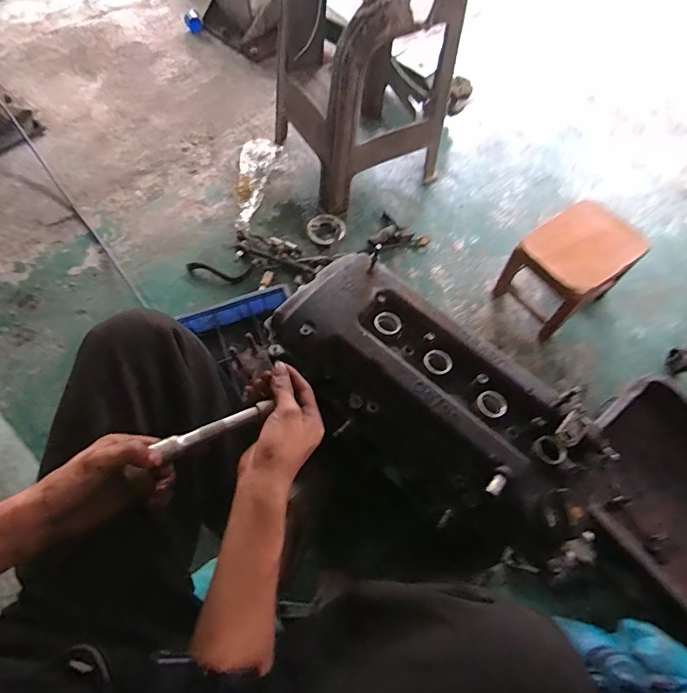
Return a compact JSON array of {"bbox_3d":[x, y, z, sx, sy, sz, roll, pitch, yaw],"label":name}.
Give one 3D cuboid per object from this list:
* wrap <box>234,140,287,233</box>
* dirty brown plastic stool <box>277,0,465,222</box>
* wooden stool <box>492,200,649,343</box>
[{"bbox_3d":[-0.346,-0.597,1.521,0.171,0.045,0.435,17,66,5],"label":"wrap"},{"bbox_3d":[0.053,-0.814,1.316,0.419,0.608,0.430,-29,70,-15],"label":"dirty brown plastic stool"},{"bbox_3d":[0.681,-0.241,1.276,0.338,0.254,0.244,-35,71,-17],"label":"wooden stool"}]

